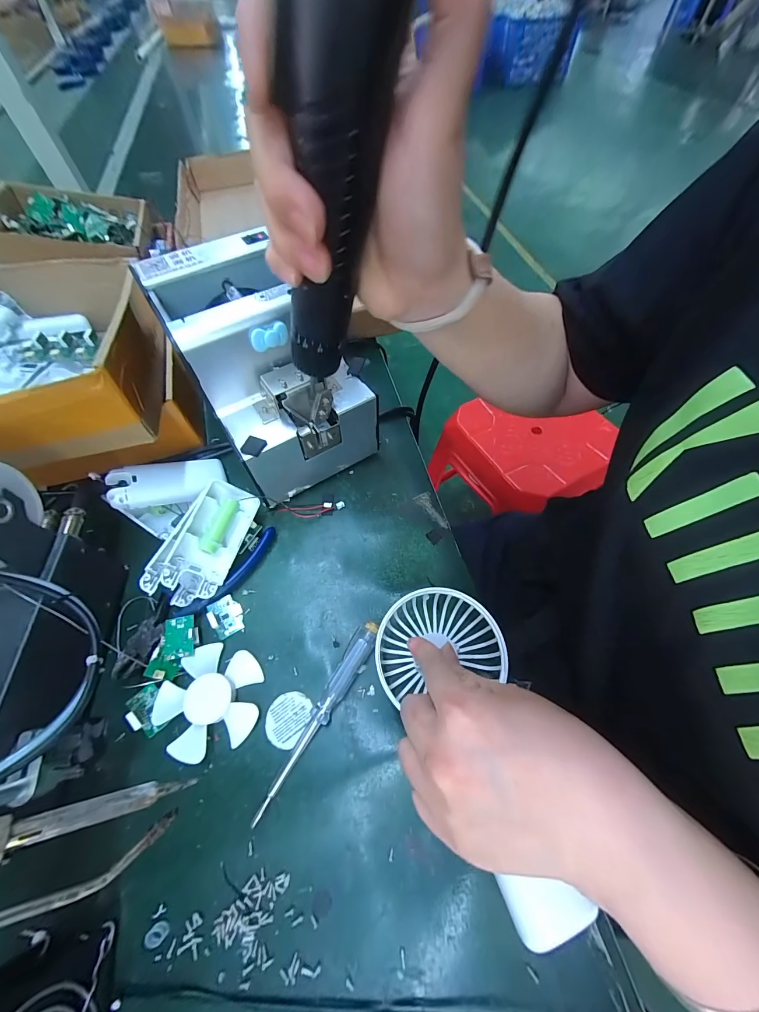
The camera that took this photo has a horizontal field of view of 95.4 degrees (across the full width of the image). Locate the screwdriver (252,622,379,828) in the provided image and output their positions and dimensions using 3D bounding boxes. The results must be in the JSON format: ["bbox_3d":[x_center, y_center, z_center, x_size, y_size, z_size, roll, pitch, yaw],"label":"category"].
[{"bbox_3d":[-0.041,0.144,0.243,0.014,0.013,0.135,29,64,17],"label":"screwdriver"}]

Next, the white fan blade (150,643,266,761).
[{"bbox_3d":[-0.120,0.137,0.247,0.069,0.014,0.068,-1,59,1],"label":"white fan blade"}]

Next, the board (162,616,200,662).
[{"bbox_3d":[-0.152,0.099,0.262,0.021,0.007,0.030,-6,60,-2],"label":"board"}]

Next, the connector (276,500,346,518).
[{"bbox_3d":[-0.065,0.004,0.329,0.063,0.007,0.015,-8,60,-3],"label":"connector"}]

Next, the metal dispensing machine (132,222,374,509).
[{"bbox_3d":[-0.098,-0.118,0.318,0.126,0.154,0.165,-30,63,-16],"label":"metal dispensing machine"}]

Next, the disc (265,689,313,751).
[{"bbox_3d":[-0.066,0.151,0.247,0.029,0.004,0.035,26,63,16],"label":"disc"}]

